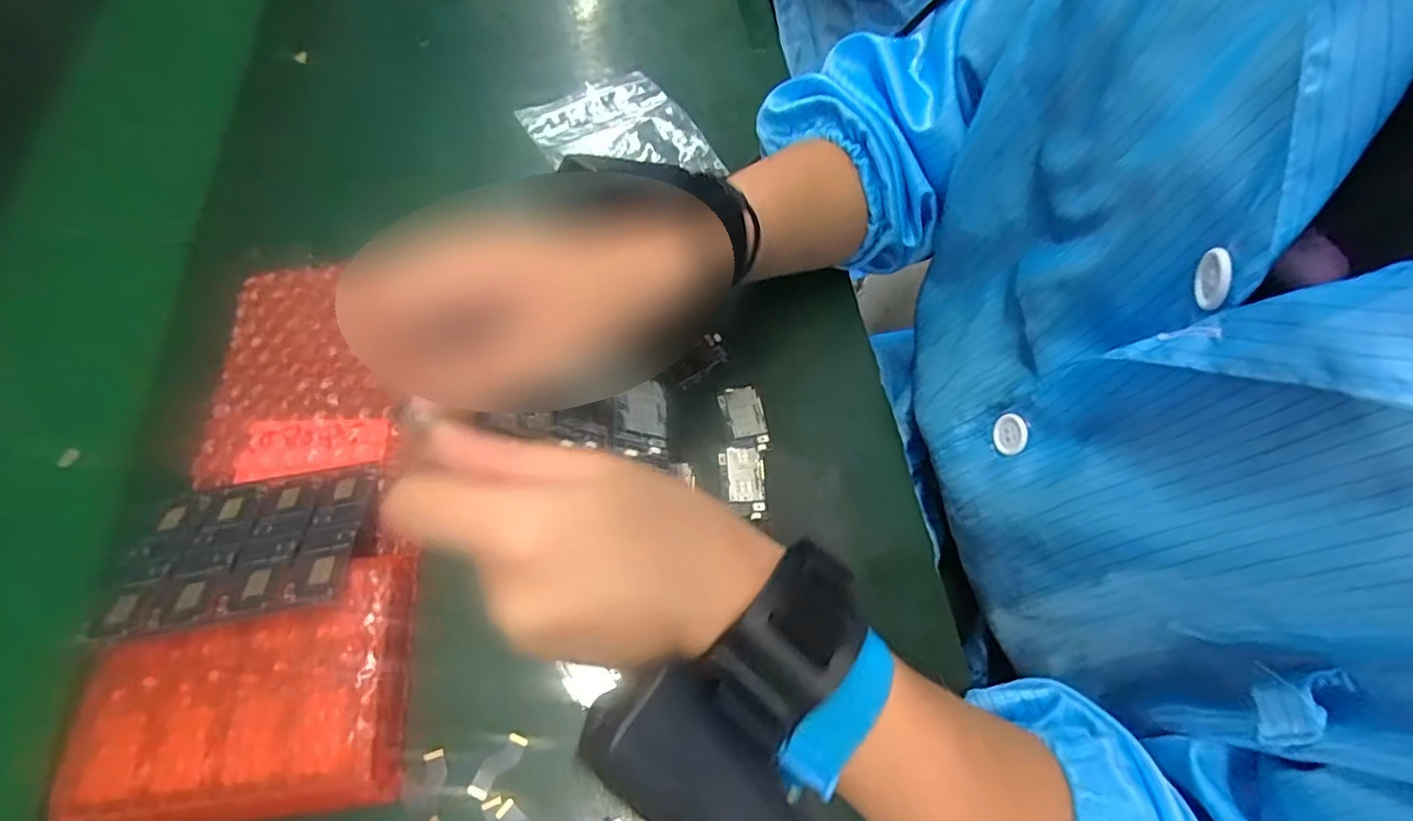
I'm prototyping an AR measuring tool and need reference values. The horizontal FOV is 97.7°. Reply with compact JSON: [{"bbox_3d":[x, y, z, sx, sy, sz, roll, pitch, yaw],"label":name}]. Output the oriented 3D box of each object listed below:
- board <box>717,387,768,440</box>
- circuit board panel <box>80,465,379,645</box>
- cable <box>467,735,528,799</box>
[{"bbox_3d":[0.020,0.000,0.331,0.021,0.004,0.029,-14,64,-9],"label":"board"},{"bbox_3d":[-0.207,0.059,0.275,0.102,0.004,0.079,-10,41,-10],"label":"circuit board panel"},{"bbox_3d":[-0.086,0.148,0.257,0.010,0.004,0.027,35,67,14],"label":"cable"}]

